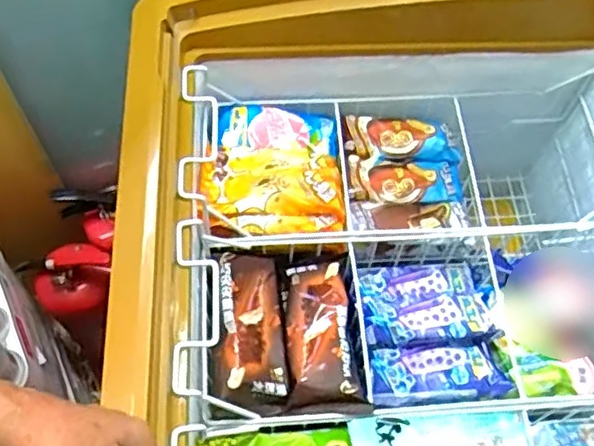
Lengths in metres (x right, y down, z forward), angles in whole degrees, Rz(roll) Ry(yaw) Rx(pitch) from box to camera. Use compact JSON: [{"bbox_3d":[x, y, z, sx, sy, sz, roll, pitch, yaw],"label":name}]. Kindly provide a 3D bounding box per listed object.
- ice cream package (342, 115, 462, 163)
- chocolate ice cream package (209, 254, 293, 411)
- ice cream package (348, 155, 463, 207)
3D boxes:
[{"bbox_3d":[0.145,-0.120,0.891,0.160,0.025,0.069,0,63,-2],"label":"ice cream package"},{"bbox_3d":[-0.056,0.119,0.734,0.085,0.020,0.178,10,55,-24],"label":"chocolate ice cream package"},{"bbox_3d":[0.147,-0.057,0.868,0.154,0.029,0.068,-1,63,-3],"label":"ice cream package"}]

